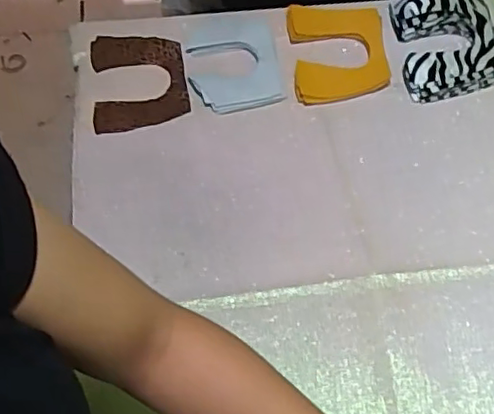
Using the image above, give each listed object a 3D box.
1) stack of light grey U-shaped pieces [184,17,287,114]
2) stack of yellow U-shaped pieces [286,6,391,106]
[{"bbox_3d":[-0.020,-0.199,0.808,0.114,0.027,0.154,-10,58,-6],"label":"stack of light grey U-shaped pieces"},{"bbox_3d":[0.122,-0.212,0.819,0.124,0.013,0.161,-6,67,0],"label":"stack of yellow U-shaped pieces"}]

